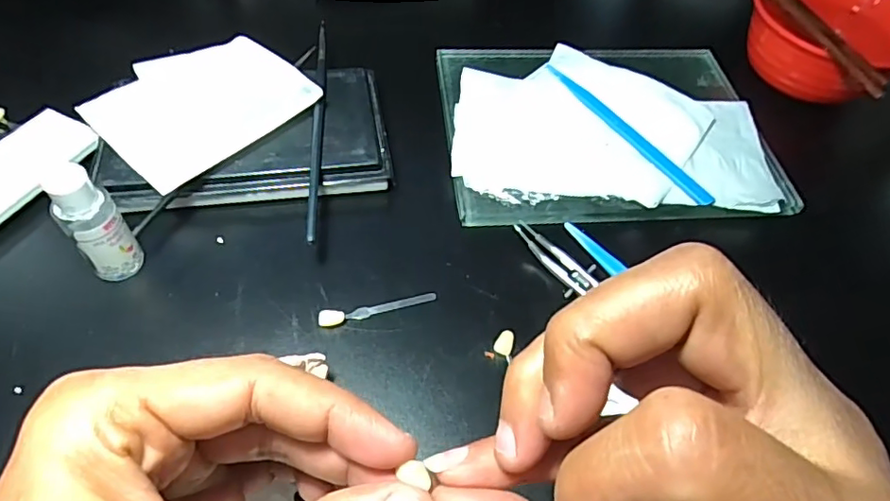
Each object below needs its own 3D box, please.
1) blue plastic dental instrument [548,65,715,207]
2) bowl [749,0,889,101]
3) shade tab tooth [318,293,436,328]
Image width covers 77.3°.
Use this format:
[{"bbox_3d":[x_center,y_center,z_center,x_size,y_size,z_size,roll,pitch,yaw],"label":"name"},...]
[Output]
[{"bbox_3d":[0.107,-0.072,0.336,0.010,0.004,0.133,-28,62,-23],"label":"blue plastic dental instrument"},{"bbox_3d":[0.258,-0.145,0.378,0.091,0.049,0.105,-14,57,-16],"label":"bowl"},{"bbox_3d":[-0.032,0.028,0.269,0.057,0.006,0.009,-10,57,-13],"label":"shade tab tooth"}]

